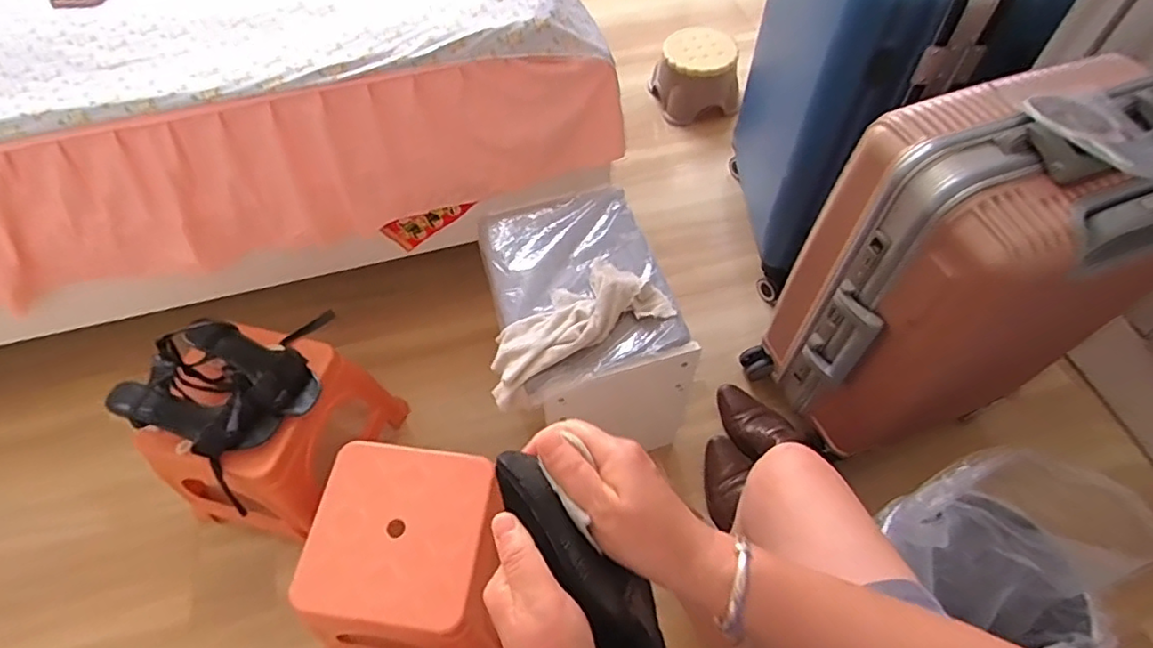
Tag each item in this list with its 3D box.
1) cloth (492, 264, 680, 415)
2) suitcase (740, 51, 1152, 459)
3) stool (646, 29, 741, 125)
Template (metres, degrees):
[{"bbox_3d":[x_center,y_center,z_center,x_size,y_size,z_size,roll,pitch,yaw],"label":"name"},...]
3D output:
[{"bbox_3d":[-0.009,-0.009,0.824,0.268,0.059,0.127,-24,60,-14],"label":"cloth"},{"bbox_3d":[0.536,-0.054,0.850,0.389,0.546,0.249,-9,58,-5],"label":"suitcase"},{"bbox_3d":[0.323,-0.680,1.645,0.224,0.181,0.174,-6,57,-3],"label":"stool"}]

